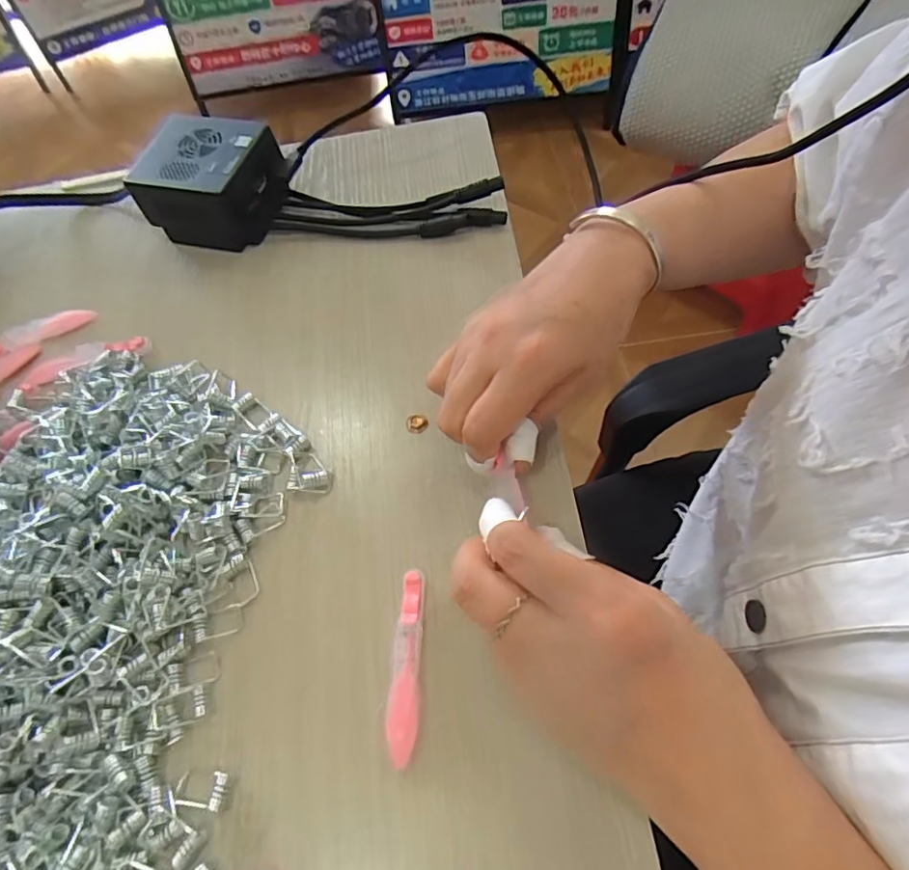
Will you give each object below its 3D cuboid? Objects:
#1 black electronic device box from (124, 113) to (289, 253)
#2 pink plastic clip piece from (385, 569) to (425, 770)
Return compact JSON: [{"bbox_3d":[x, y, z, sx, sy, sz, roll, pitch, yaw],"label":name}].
[{"bbox_3d":[-0.164,-0.174,0.388,0.088,0.052,0.073,13,62,11],"label":"black electronic device box"},{"bbox_3d":[-0.022,0.101,0.249,0.014,0.009,0.078,0,60,4],"label":"pink plastic clip piece"}]

